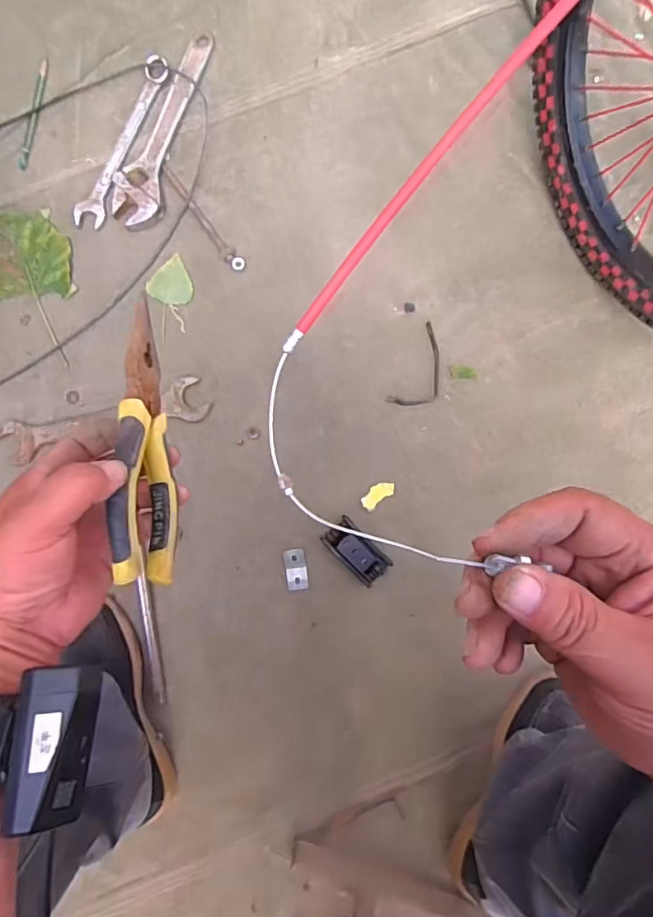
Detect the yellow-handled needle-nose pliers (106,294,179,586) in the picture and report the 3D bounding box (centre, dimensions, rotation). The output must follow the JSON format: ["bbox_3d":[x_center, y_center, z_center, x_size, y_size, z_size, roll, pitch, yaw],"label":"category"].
[{"bbox_3d":[-0.115,-0.013,0.335,0.024,0.042,0.178,-6,76,-1],"label":"yellow-handled needle-nose pliers"}]

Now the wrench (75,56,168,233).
[{"bbox_3d":[-0.274,-0.426,0.712,0.039,0.009,0.249,22,86,1],"label":"wrench"}]

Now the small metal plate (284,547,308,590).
[{"bbox_3d":[-0.039,0.143,0.684,0.028,0.004,0.052,-8,86,-1],"label":"small metal plate"}]

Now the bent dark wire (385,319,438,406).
[{"bbox_3d":[0.131,-0.115,0.698,0.058,0.007,0.119,29,87,2],"label":"bent dark wire"}]

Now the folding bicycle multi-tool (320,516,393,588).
[{"bbox_3d":[0.037,0.117,0.665,0.044,0.020,0.083,-44,87,-3],"label":"folding bicycle multi-tool"}]

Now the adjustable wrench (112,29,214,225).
[{"bbox_3d":[-0.221,-0.442,0.708,0.065,0.011,0.282,17,86,1],"label":"adjustable wrench"}]

